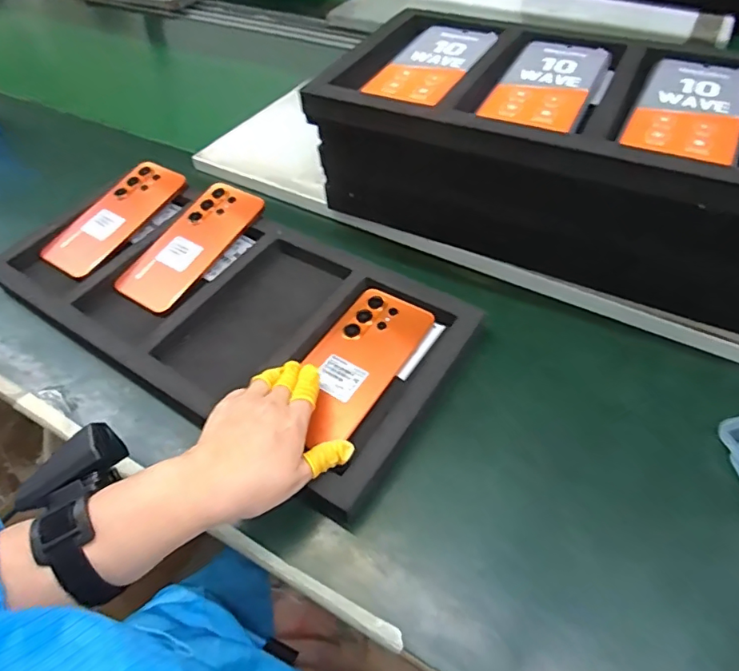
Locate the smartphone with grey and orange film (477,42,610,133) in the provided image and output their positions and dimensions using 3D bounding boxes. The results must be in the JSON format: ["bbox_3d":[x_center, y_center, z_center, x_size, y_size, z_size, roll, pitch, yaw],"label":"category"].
[{"bbox_3d":[0.157,-0.222,0.445,0.074,0.007,0.151,22,55,20],"label":"smartphone with grey and orange film"}]

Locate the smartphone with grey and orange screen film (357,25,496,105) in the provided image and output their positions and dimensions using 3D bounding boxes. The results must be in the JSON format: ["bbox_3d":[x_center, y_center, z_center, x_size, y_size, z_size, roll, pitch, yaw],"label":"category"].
[{"bbox_3d":[0.061,-0.257,0.479,0.075,0.008,0.151,22,54,20],"label":"smartphone with grey and orange screen film"}]

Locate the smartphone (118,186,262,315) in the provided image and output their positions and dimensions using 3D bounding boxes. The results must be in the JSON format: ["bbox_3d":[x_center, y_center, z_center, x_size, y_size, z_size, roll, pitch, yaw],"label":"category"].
[{"bbox_3d":[-0.191,-0.099,0.553,0.079,0.008,0.171,27,67,22],"label":"smartphone"}]

